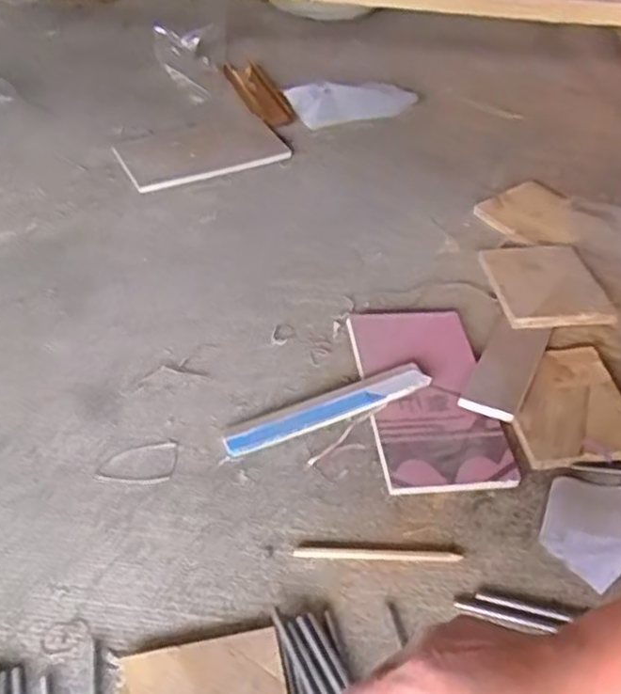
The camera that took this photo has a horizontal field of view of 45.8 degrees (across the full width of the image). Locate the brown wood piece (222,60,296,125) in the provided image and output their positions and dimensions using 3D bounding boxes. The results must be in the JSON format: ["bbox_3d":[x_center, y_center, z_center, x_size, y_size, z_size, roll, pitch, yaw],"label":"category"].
[{"bbox_3d":[-0.085,-0.412,1.160,0.060,0.016,0.222,-11,44,-14],"label":"brown wood piece"}]

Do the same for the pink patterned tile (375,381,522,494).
[{"bbox_3d":[0.117,0.078,0.656,0.113,0.013,0.109,-3,46,-8],"label":"pink patterned tile"}]

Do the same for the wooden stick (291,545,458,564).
[{"bbox_3d":[0.053,0.164,0.579,0.129,0.005,0.011,3,42,1],"label":"wooden stick"}]

